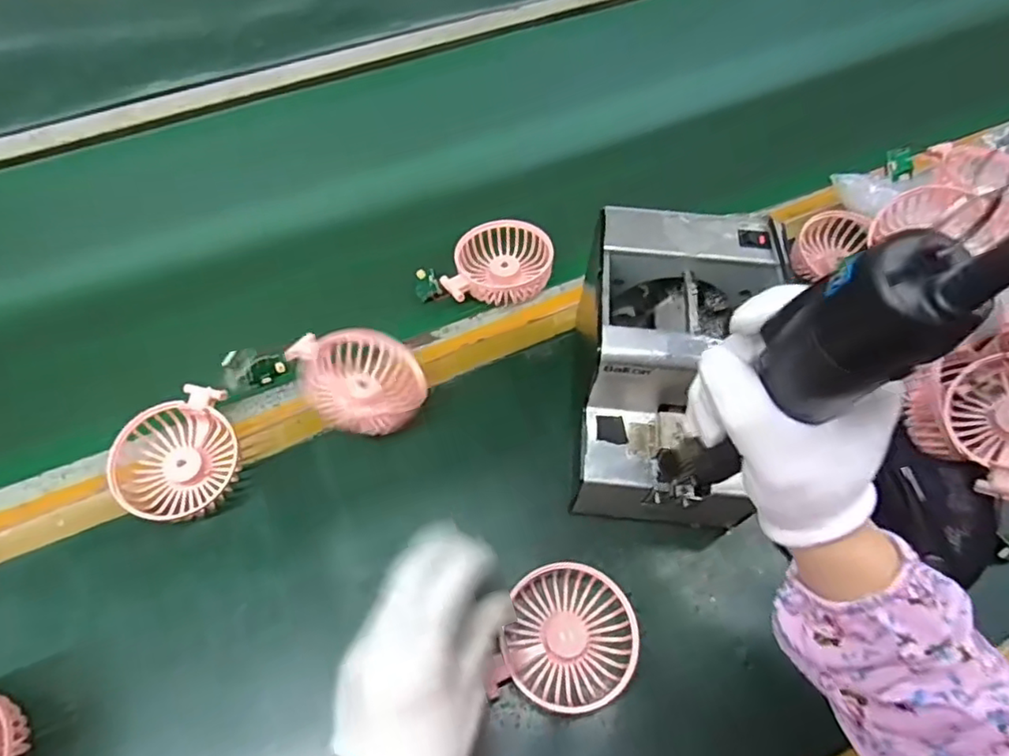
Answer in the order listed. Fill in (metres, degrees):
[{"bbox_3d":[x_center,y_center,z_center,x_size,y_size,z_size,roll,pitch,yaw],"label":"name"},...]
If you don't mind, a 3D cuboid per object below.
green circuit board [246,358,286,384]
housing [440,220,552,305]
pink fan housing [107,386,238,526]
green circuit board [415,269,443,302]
[{"bbox_3d":[-0.207,-0.006,0.528,0.032,0.016,0.014,-30,65,-16],"label":"green circuit board"},{"bbox_3d":[-0.006,-0.106,0.568,0.097,0.033,0.077,-5,61,-3],"label":"housing"},{"bbox_3d":[-0.251,0.062,0.473,0.094,0.040,0.082,-34,66,-18],"label":"pink fan housing"},{"bbox_3d":[-0.074,-0.088,0.579,0.021,0.018,0.032,-16,62,-10],"label":"green circuit board"}]

